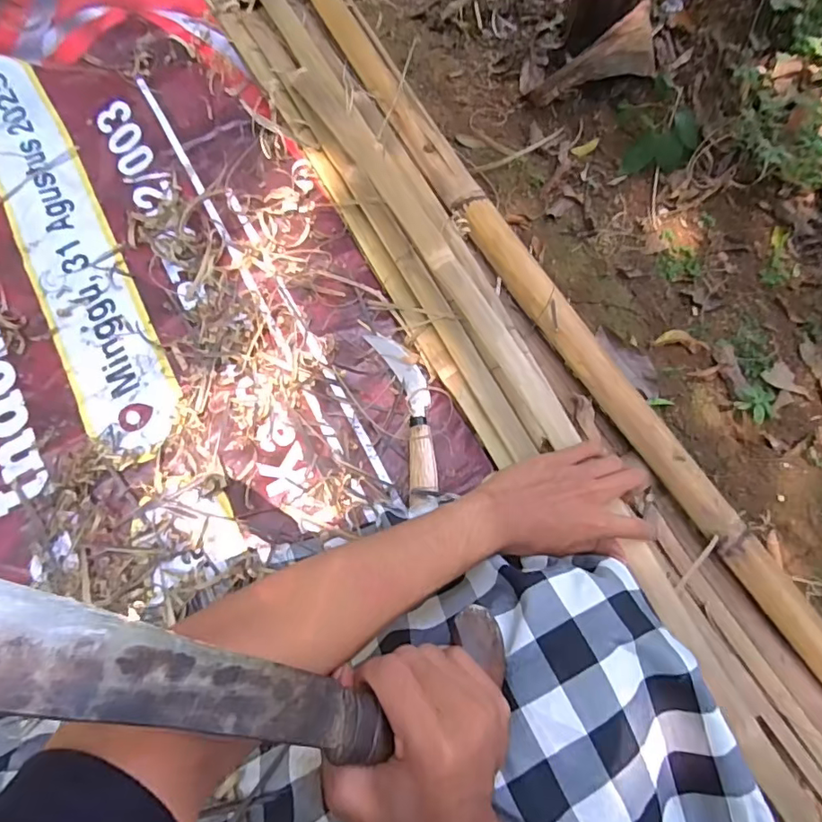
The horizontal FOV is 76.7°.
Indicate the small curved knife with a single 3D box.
[{"bbox_3d":[0.000,-0.006,0.527,0.046,0.022,0.178,-14,73,-5],"label":"small curved knife"}]

